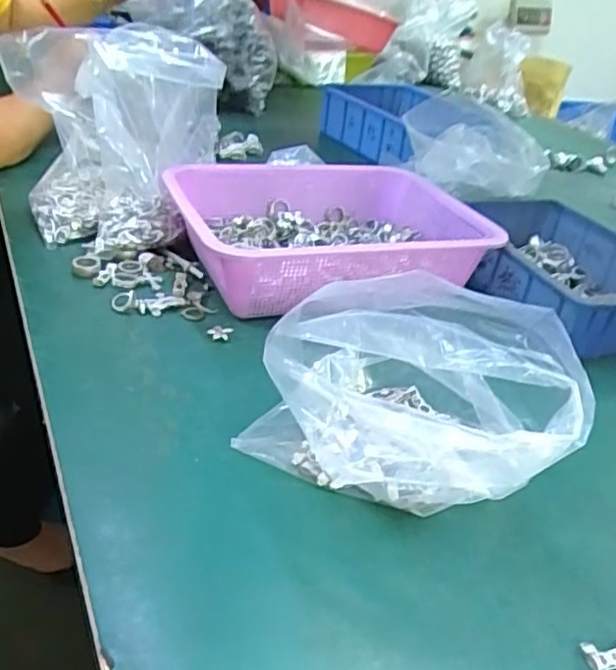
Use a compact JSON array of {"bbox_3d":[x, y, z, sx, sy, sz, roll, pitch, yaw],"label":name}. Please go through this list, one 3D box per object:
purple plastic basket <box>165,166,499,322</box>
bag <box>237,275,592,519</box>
[{"bbox_3d":[0.017,-0.106,0.671,0.312,0.081,0.228,-6,35,-22],"label":"purple plastic basket"},{"bbox_3d":[0.072,0.034,0.414,0.192,0.125,0.136,24,35,23],"label":"bag"}]

